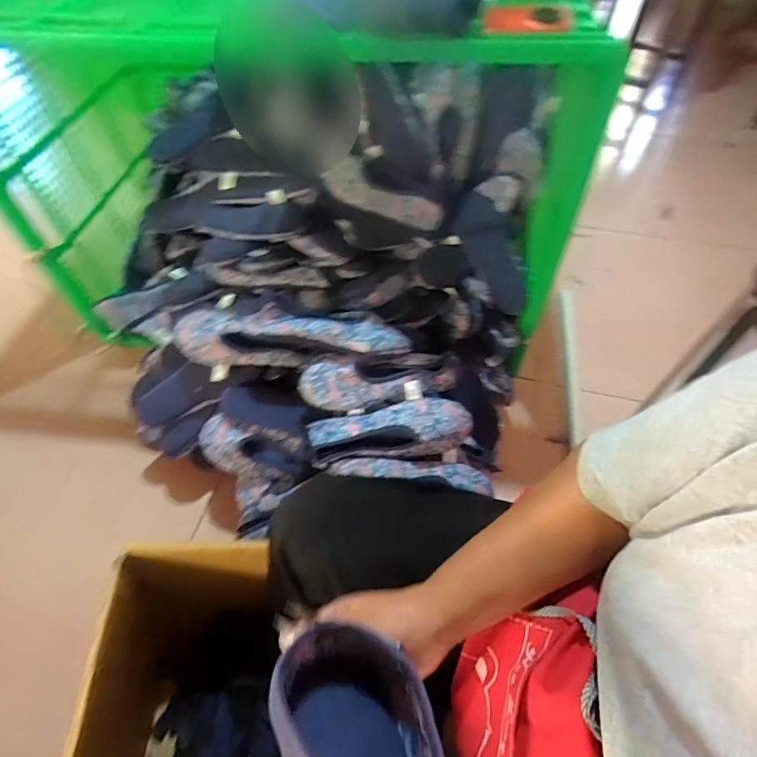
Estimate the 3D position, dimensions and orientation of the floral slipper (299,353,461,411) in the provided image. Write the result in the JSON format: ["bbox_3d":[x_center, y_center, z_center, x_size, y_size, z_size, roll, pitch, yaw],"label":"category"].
[{"bbox_3d":[0.006,0.005,0.765,0.259,0.059,0.080,-5,55,-2],"label":"floral slipper"}]

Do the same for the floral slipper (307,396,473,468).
[{"bbox_3d":[0.016,0.082,0.737,0.253,0.055,0.073,-8,55,-4],"label":"floral slipper"}]

